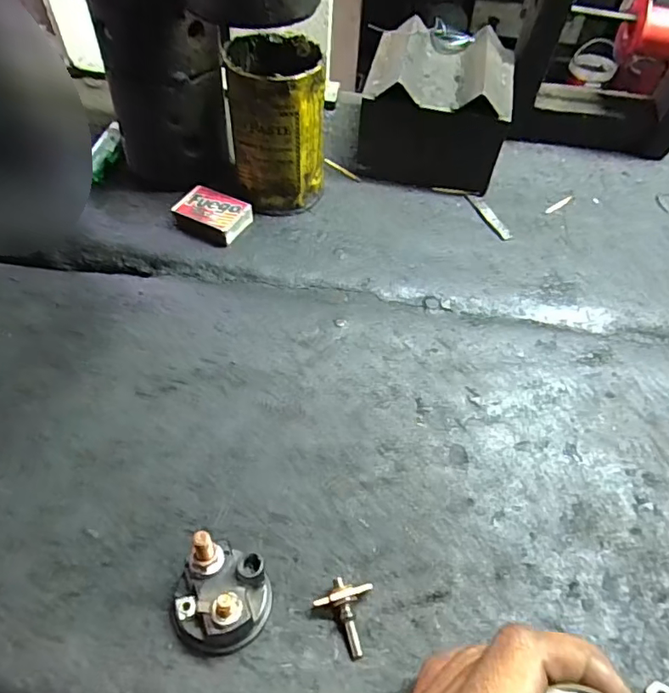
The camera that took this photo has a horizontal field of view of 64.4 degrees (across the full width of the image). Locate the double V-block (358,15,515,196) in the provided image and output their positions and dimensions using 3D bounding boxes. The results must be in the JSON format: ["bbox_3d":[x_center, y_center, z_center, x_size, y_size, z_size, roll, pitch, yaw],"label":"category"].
[{"bbox_3d":[0.092,-0.213,0.472,0.117,0.095,0.118,12,52,8],"label":"double V-block"}]

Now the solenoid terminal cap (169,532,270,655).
[{"bbox_3d":[-0.054,0.116,0.247,0.042,0.049,0.041,1,51,-1],"label":"solenoid terminal cap"}]

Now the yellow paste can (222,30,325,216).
[{"bbox_3d":[-0.044,-0.171,0.419,0.068,0.116,0.072,-5,52,-5],"label":"yellow paste can"}]

